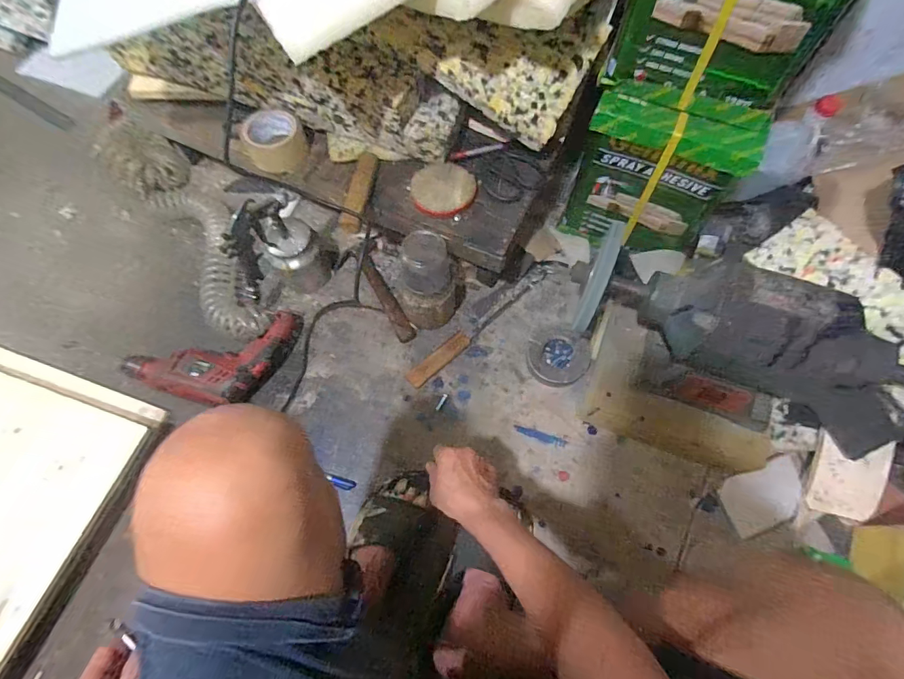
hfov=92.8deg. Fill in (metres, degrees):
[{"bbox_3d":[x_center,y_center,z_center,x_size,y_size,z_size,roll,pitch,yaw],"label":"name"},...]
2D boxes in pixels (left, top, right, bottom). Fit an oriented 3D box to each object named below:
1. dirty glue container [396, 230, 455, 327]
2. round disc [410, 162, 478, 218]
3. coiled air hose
[{"bbox_3d":[-0.043,-0.091,0.740,0.080,0.195,0.081,0,67,1],"label":"dirty glue container"},{"bbox_3d":[-0.013,-0.244,0.697,0.103,0.009,0.093,15,80,7],"label":"round disc"},{"bbox_3d":[-0.557,-0.258,0.897,0.149,0.075,0.659,-38,71,-14],"label":"coiled air hose"}]

